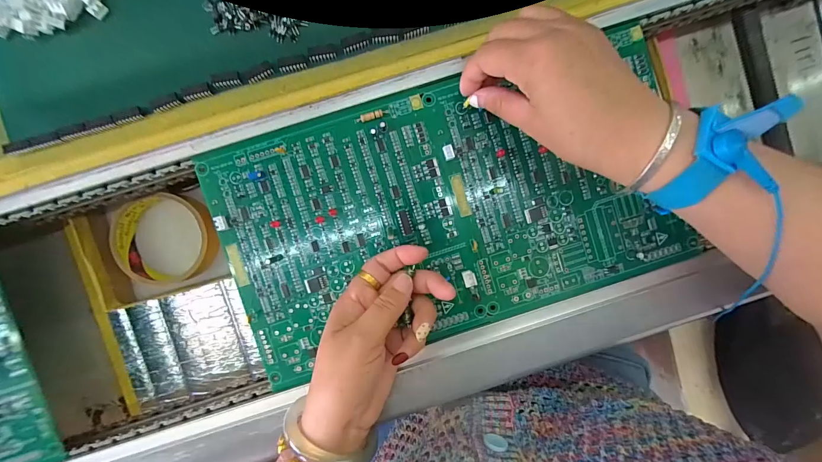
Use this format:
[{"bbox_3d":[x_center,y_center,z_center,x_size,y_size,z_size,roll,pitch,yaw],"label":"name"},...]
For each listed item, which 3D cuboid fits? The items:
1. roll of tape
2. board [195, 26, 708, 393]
[{"bbox_3d":[-0.236,0.010,0.343,0.075,0.039,0.084,-35,92,-2],"label":"roll of tape"},{"bbox_3d":[0.032,-0.019,0.279,0.345,0.009,0.179,-17,96,-1],"label":"board"}]

